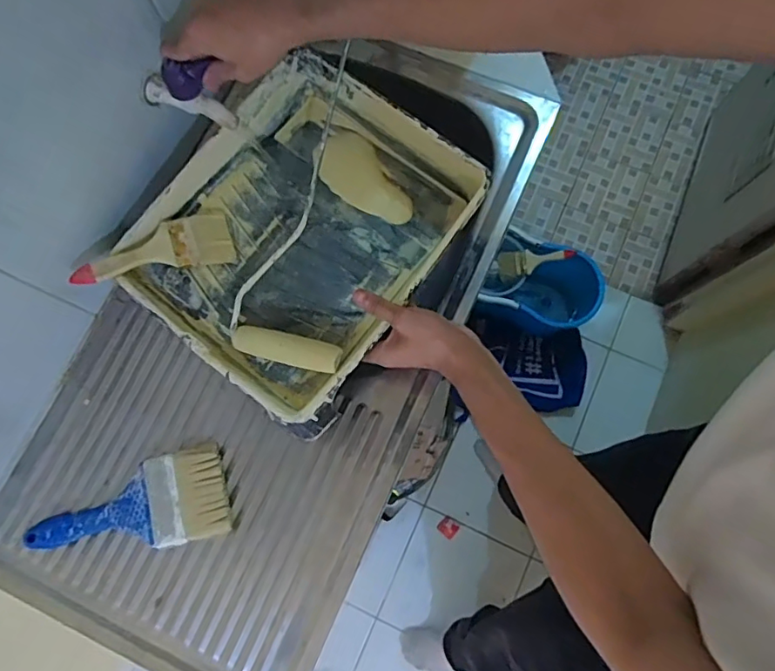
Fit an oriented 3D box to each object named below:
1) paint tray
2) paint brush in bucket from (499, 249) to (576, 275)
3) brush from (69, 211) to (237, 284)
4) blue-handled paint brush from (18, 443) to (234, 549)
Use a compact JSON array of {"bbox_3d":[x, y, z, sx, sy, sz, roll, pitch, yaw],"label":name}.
[{"bbox_3d":[-0.095,-0.115,0.598,0.279,0.079,0.329,37,80,6],"label":"paint tray"},{"bbox_3d":[0.360,-0.184,1.312,0.177,0.025,0.063,-5,77,28],"label":"paint brush in bucket"},{"bbox_3d":[-0.250,-0.088,0.582,0.163,0.011,0.061,-22,79,-22],"label":"brush"},{"bbox_3d":[-0.282,0.190,0.587,0.211,0.020,0.094,-15,84,0],"label":"blue-handled paint brush"}]

